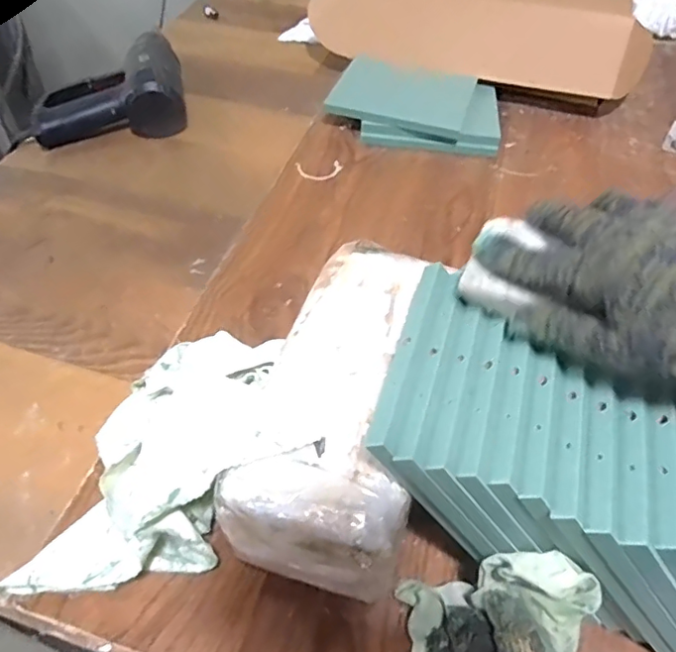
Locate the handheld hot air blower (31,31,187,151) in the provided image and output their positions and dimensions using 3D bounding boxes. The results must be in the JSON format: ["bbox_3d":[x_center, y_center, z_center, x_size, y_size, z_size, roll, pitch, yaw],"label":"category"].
[{"bbox_3d":[-0.286,-0.301,0.704,0.174,0.073,0.141,-7,51,-8],"label":"handheld hot air blower"}]

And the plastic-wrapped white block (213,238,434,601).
[{"bbox_3d":[0.005,0.057,0.389,0.105,0.104,0.239,9,49,6],"label":"plastic-wrapped white block"}]

